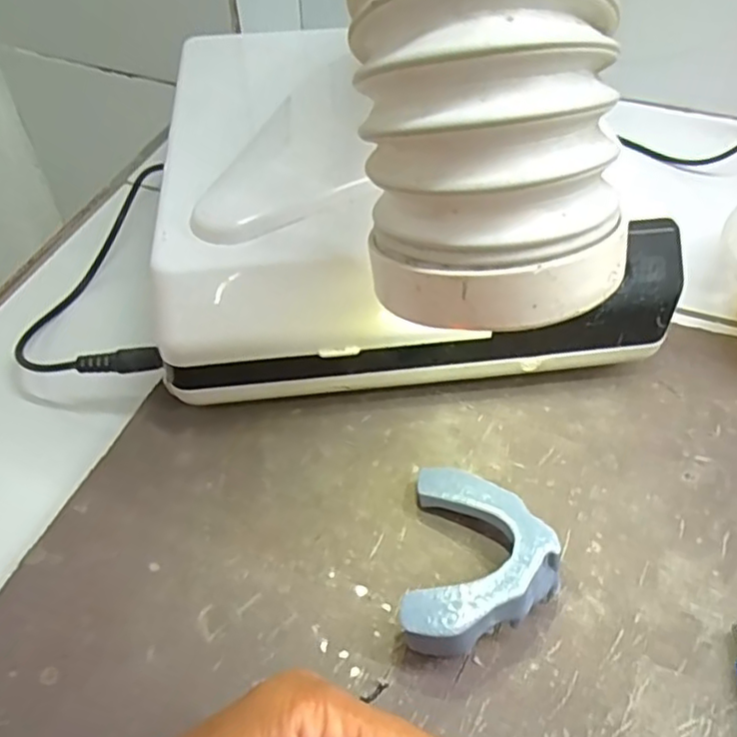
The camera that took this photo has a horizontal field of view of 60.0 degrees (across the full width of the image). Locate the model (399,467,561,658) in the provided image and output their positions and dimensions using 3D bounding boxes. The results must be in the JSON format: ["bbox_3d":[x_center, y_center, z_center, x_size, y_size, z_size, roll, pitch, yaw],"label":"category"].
[{"bbox_3d":[0.038,0.064,0.211,0.046,0.025,0.062,7,52,6],"label":"model"}]

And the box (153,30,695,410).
[{"bbox_3d":[0.014,-0.074,0.283,0.193,0.077,0.183,-3,51,-2],"label":"box"}]

